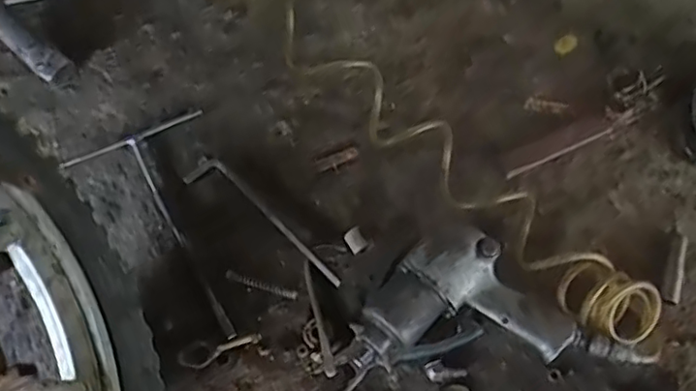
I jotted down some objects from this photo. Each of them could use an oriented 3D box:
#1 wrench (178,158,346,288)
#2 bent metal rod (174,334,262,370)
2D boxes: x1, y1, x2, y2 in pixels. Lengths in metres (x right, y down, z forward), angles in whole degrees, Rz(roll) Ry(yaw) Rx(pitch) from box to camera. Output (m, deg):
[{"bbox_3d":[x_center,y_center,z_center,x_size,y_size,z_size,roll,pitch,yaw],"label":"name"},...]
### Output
[{"bbox_3d":[-0.095,0.030,0.706,0.227,0.014,0.043,38,71,18],"label":"wrench"},{"bbox_3d":[-0.137,0.159,0.650,0.086,0.013,0.028,-24,66,-9],"label":"bent metal rod"}]

